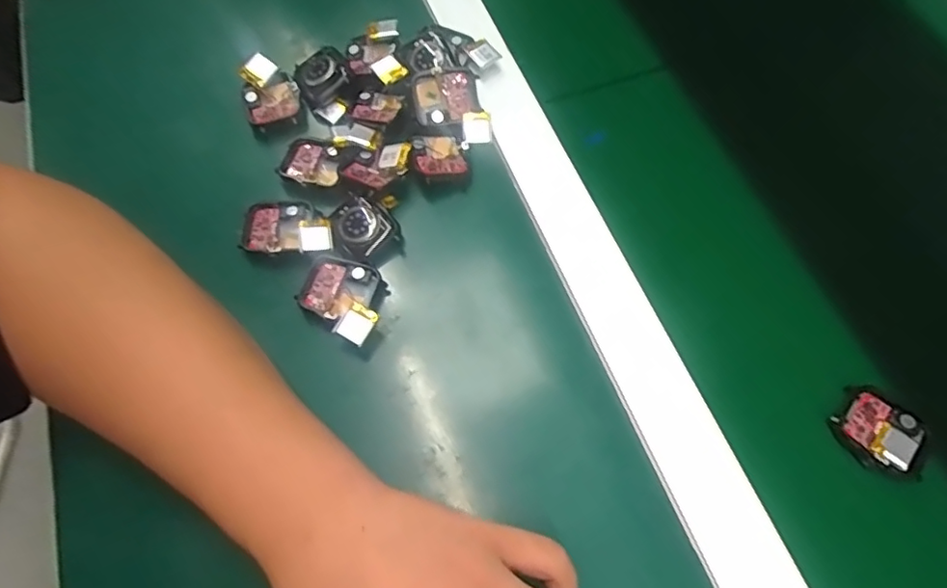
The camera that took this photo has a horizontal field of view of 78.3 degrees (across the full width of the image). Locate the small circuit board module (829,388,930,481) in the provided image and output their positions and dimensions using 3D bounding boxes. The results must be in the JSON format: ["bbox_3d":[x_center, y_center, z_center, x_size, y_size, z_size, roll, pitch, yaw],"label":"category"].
[{"bbox_3d":[0.213,0.073,0.304,0.045,0.007,0.036,40,72,16],"label":"small circuit board module"}]

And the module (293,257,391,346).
[{"bbox_3d":[-0.074,0.001,0.334,0.052,0.013,0.043,27,63,16],"label":"module"}]

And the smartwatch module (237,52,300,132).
[{"bbox_3d":[-0.139,-0.136,0.390,0.036,0.019,0.049,-28,67,-11],"label":"smartwatch module"}]

